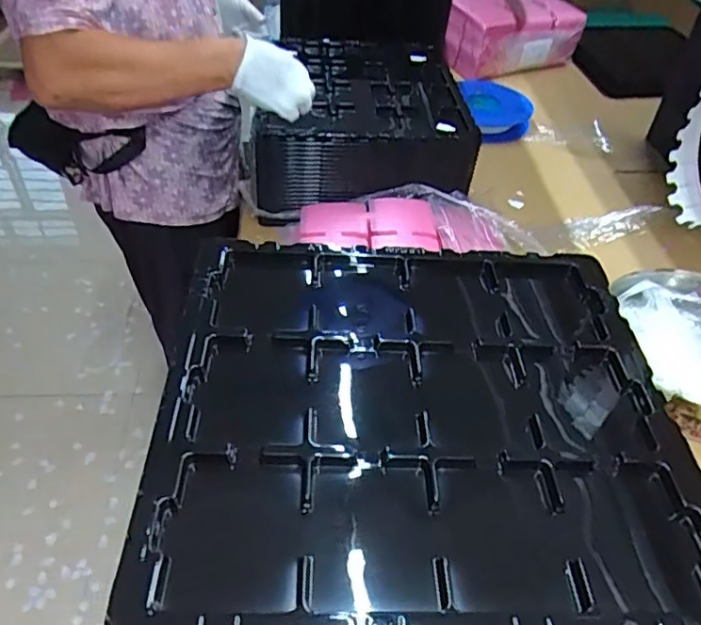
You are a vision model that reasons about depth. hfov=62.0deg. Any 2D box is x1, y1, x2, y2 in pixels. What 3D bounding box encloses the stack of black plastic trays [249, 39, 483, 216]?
[{"bbox_3d":[0.009,-0.349,1.018,0.335,0.116,0.397,-3,47,-7],"label":"stack of black plastic trays"}]

